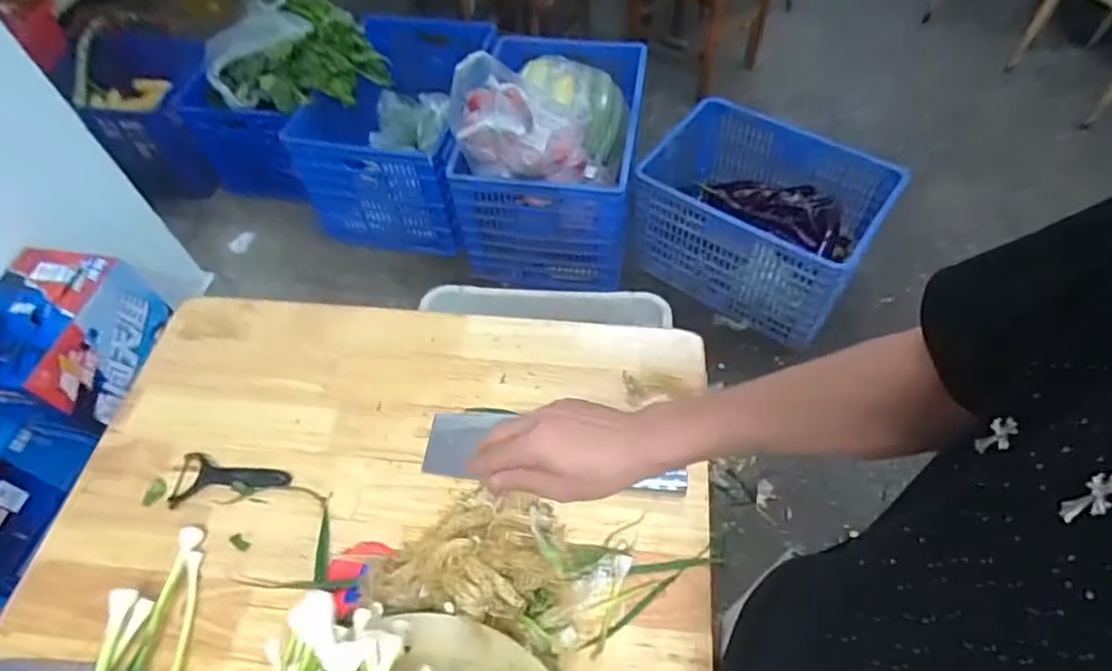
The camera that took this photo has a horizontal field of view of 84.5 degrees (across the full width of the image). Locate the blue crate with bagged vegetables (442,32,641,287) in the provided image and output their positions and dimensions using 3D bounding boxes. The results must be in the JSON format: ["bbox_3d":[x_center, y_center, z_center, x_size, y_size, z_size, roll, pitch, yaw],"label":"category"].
[{"bbox_3d":[-0.007,-0.566,1.808,0.464,0.523,0.667,6,57,7],"label":"blue crate with bagged vegetables"}]

